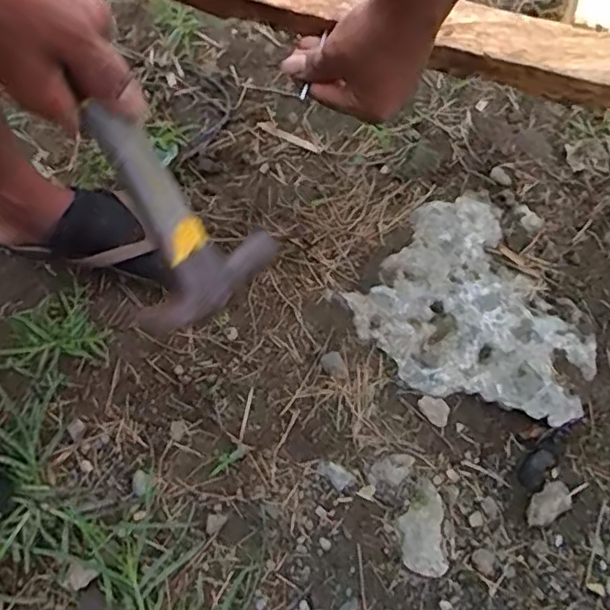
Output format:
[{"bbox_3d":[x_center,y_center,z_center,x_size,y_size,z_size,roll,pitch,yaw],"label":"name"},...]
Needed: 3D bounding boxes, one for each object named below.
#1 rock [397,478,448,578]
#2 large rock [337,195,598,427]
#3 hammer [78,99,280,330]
[{"bbox_3d":[0.121,0.230,0.649,0.045,0.017,0.092,-2,70,0],"label":"rock"},{"bbox_3d":[0.183,0.020,0.709,0.218,0.032,0.278,-27,72,-8],"label":"large rock"},{"bbox_3d":[-0.116,-0.131,0.341,0.087,0.034,0.319,-31,117,-8],"label":"hammer"}]

